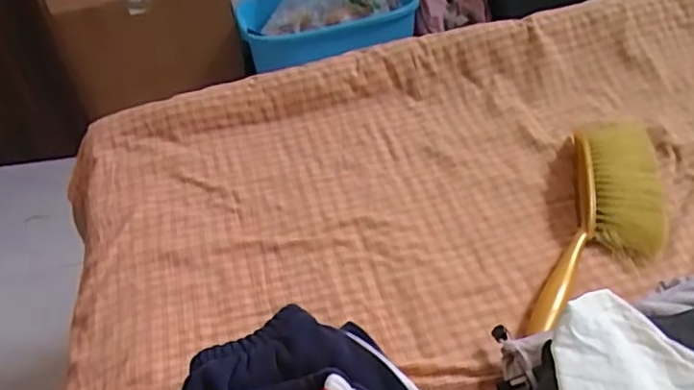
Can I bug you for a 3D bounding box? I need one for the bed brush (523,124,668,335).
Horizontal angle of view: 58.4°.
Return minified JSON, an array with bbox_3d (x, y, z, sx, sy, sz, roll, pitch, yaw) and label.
[{"bbox_3d":[0.300,0.019,0.704,0.117,0.044,0.364,14,45,19],"label":"bed brush"}]

